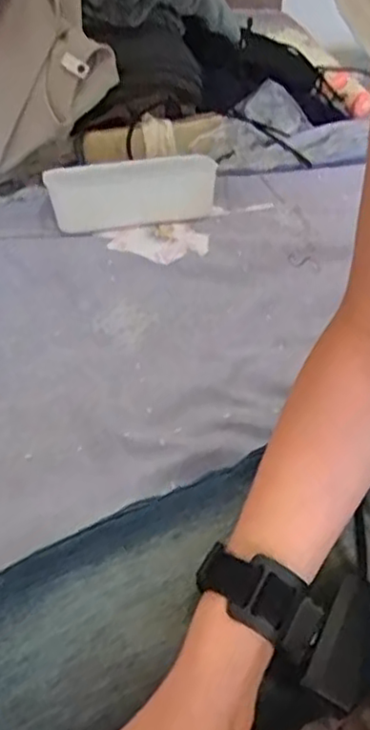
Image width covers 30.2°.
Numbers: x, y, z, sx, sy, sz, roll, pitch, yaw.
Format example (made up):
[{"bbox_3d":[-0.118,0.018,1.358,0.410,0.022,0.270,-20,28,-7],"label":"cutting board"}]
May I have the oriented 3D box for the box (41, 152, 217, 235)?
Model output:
[{"bbox_3d":[-0.065,-0.226,0.876,0.212,0.047,0.092,-11,46,-11],"label":"box"}]

